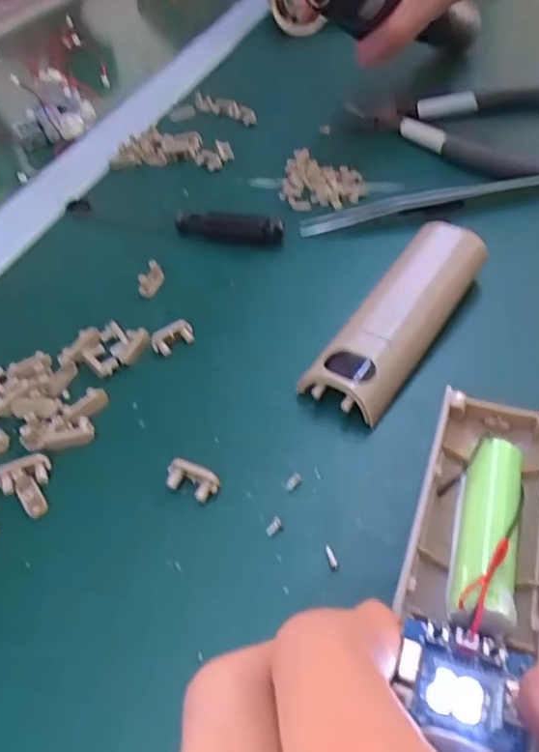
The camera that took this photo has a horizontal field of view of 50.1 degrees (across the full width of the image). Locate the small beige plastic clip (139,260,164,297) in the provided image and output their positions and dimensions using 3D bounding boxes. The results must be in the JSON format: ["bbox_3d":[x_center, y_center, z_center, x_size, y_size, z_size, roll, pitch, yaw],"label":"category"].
[{"bbox_3d":[-0.059,-0.049,0.287,0.006,0.011,0.021,6,47,14],"label":"small beige plastic clip"}]

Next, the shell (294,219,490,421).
[{"bbox_3d":[0.056,-0.025,0.240,0.033,0.024,0.103,24,54,28],"label":"shell"}]

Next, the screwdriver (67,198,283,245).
[{"bbox_3d":[-0.059,-0.089,0.322,0.141,0.012,0.018,16,50,22],"label":"screwdriver"}]

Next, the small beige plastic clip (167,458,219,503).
[{"bbox_3d":[-0.027,0.037,0.204,0.019,0.007,0.010,18,51,24],"label":"small beige plastic clip"}]

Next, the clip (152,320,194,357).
[{"bbox_3d":[-0.042,-0.017,0.256,0.019,0.010,0.008,-28,48,-18],"label":"clip"}]

